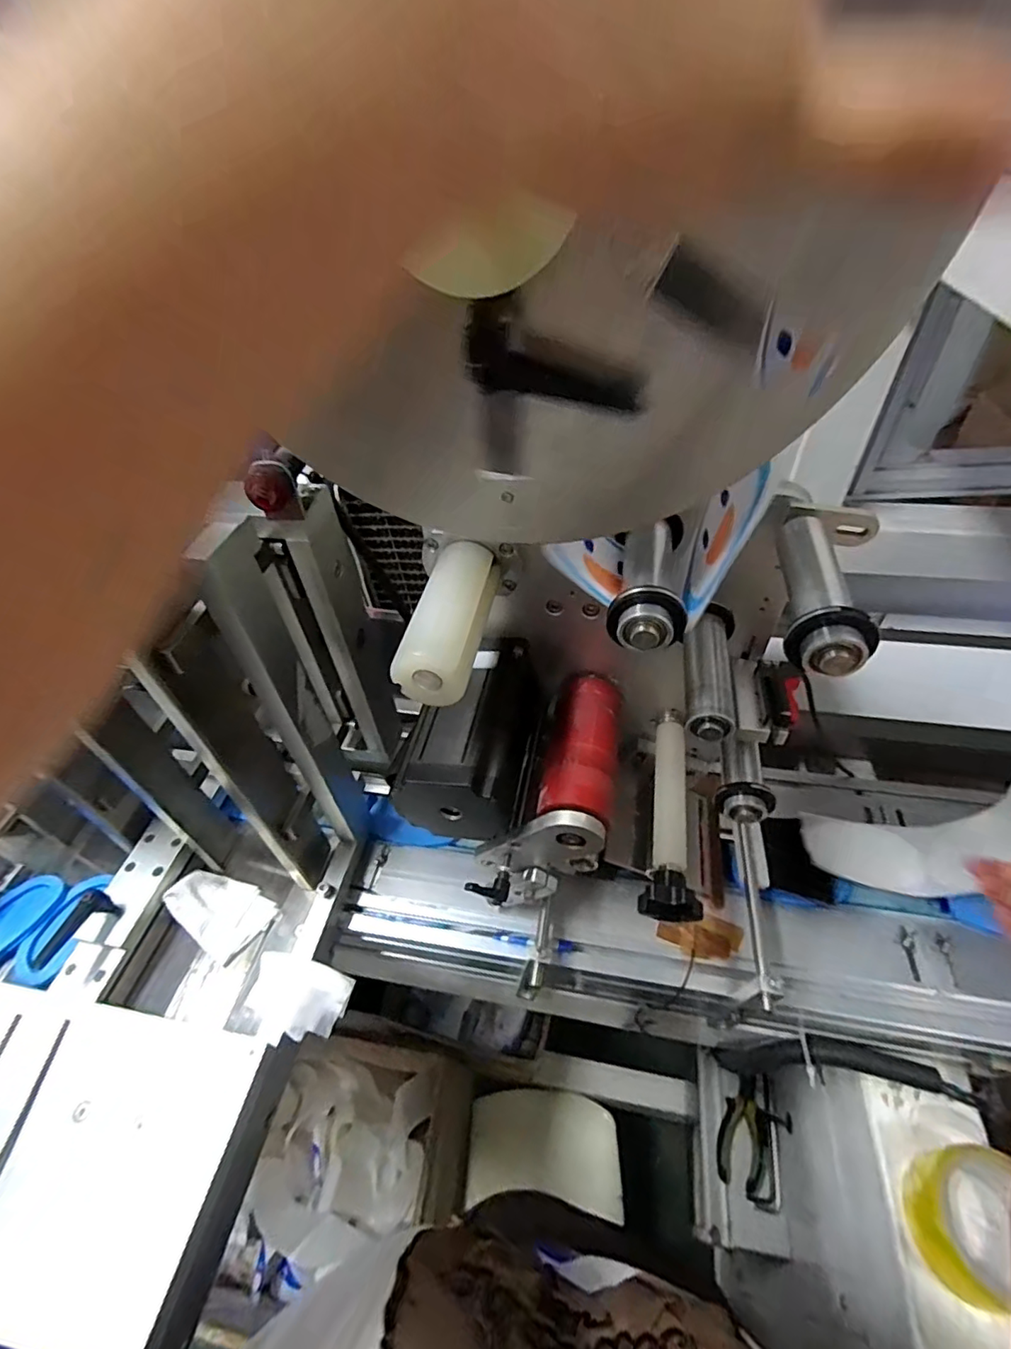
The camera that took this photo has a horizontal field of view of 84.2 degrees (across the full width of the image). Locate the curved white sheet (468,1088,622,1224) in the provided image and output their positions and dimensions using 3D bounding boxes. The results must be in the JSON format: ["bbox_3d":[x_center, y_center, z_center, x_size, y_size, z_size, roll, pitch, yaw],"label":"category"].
[{"bbox_3d":[0.066,0.817,0.968,0.250,0.034,0.156,1,46,5],"label":"curved white sheet"}]

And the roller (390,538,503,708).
[{"bbox_3d":[-0.038,-0.040,0.392,0.050,0.042,0.126,7,47,11],"label":"roller"}]

